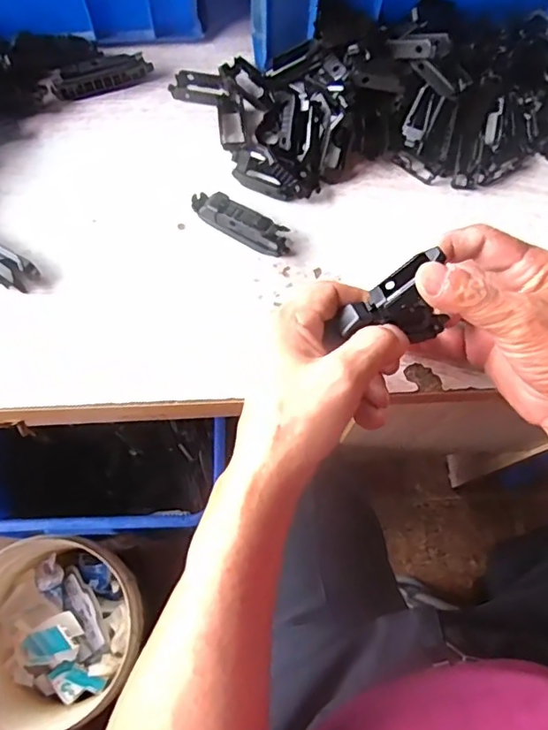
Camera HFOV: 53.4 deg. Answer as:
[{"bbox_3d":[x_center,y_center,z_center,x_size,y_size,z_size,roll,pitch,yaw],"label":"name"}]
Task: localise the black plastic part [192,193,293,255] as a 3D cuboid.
[{"bbox_3d":[-0.026,-0.106,0.398,0.079,0.020,0.020,29,71,8],"label":"black plastic part"}]

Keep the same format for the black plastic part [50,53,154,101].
[{"bbox_3d":[-0.140,-0.235,0.444,0.079,0.020,0.021,-20,72,-10],"label":"black plastic part"}]

